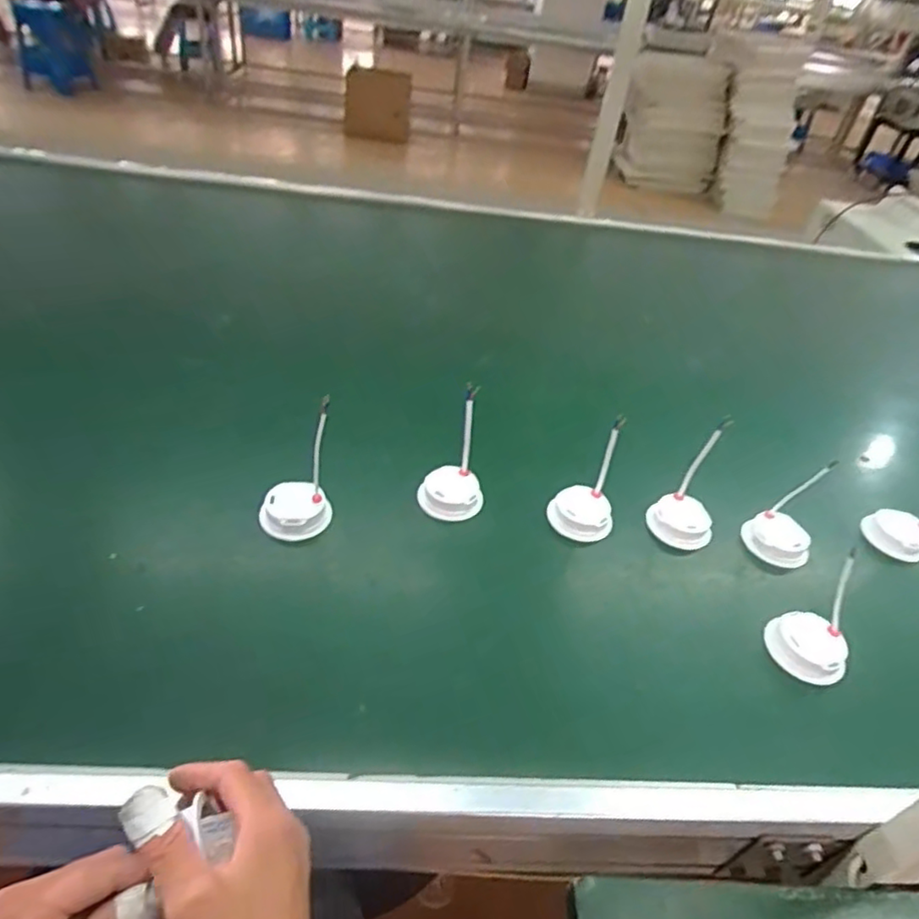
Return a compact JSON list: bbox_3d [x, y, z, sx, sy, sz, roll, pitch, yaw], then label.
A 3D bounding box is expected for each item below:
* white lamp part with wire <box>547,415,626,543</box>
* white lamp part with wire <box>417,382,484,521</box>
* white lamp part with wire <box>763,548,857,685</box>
[{"bbox_3d":[0.146,0.021,0.673,0.073,0.134,0.057,15,40,7],"label":"white lamp part with wire"},{"bbox_3d":[-0.005,-0.001,0.680,0.072,0.146,0.062,1,41,-10],"label":"white lamp part with wire"},{"bbox_3d":[0.339,0.150,0.574,0.064,0.127,0.071,-29,53,-36],"label":"white lamp part with wire"}]

